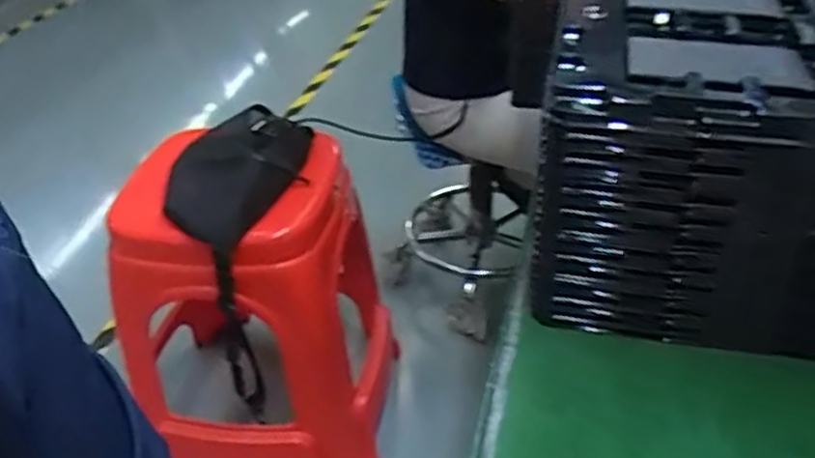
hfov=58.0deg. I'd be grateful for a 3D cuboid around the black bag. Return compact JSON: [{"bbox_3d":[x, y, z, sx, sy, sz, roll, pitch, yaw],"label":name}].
[{"bbox_3d":[-0.236,-0.088,1.023,0.159,0.063,0.274,9,38,17],"label":"black bag"}]

